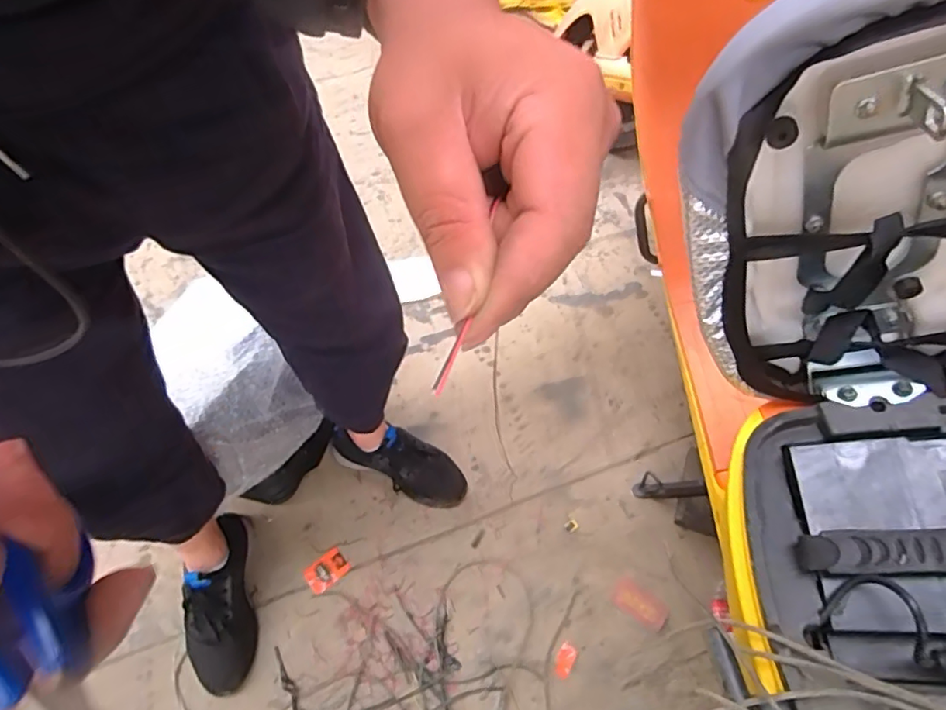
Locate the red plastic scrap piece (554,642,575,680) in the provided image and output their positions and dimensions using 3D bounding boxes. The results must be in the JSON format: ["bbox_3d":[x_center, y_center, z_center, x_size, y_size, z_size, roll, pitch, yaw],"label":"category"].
[{"bbox_3d":[0.147,0.489,0.882,0.026,0.005,0.052,18,57,14],"label":"red plastic scrap piece"}]

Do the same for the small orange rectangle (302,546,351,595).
[{"bbox_3d":[-0.260,0.381,0.973,0.073,0.006,0.057,-37,57,-26],"label":"small orange rectangle"}]

